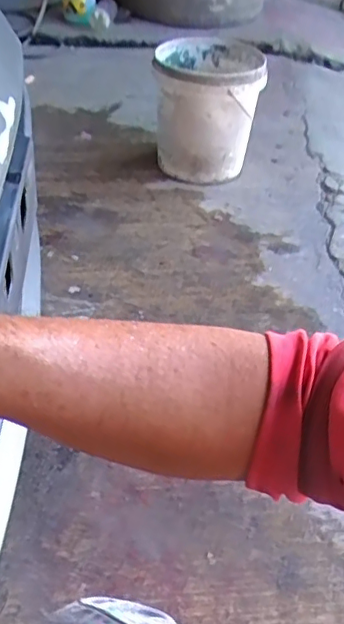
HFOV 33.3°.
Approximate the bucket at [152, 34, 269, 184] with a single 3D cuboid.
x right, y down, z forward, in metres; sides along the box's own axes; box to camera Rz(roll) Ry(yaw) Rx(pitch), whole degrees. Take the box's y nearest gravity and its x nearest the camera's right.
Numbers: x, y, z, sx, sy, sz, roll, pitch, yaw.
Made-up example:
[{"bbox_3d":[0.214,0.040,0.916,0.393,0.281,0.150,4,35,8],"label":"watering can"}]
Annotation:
[{"bbox_3d":[0.091,-0.552,1.618,0.287,0.327,0.276,1,43,-5],"label":"bucket"}]

